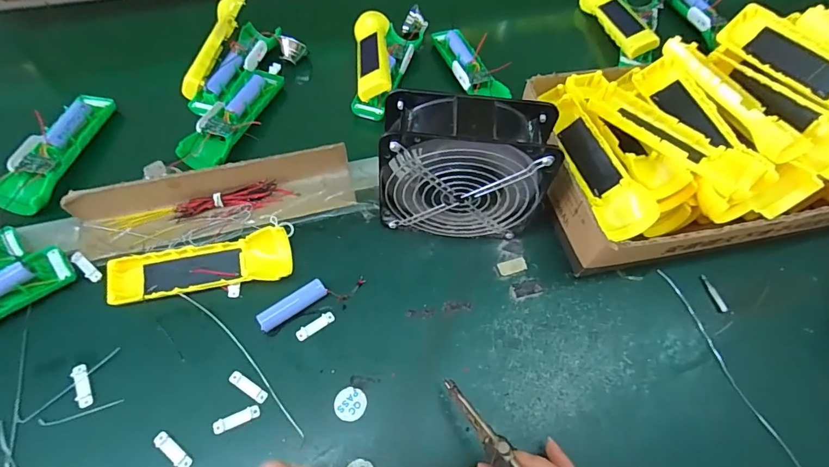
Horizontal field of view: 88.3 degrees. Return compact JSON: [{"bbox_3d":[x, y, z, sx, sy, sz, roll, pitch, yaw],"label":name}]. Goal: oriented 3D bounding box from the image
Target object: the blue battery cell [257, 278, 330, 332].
[{"bbox_3d":[-0.115,0.066,0.401,0.066,0.018,0.018,-31,68,-19],"label":"blue battery cell"}]

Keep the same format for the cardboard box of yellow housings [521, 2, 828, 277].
[{"bbox_3d":[0.313,-0.103,0.443,0.346,0.158,0.209,-9,62,-9],"label":"cardboard box of yellow housings"}]

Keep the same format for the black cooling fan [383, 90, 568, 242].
[{"bbox_3d":[0.044,-0.056,0.407,0.146,0.149,0.061,6,61,-1],"label":"black cooling fan"}]

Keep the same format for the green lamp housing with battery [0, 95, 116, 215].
[{"bbox_3d":[-0.395,-0.097,0.470,0.052,0.021,0.165,12,61,3],"label":"green lamp housing with battery"}]

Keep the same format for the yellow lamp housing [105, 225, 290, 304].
[{"bbox_3d":[-0.204,0.033,0.410,0.164,0.023,0.049,-10,63,-9],"label":"yellow lamp housing"}]

